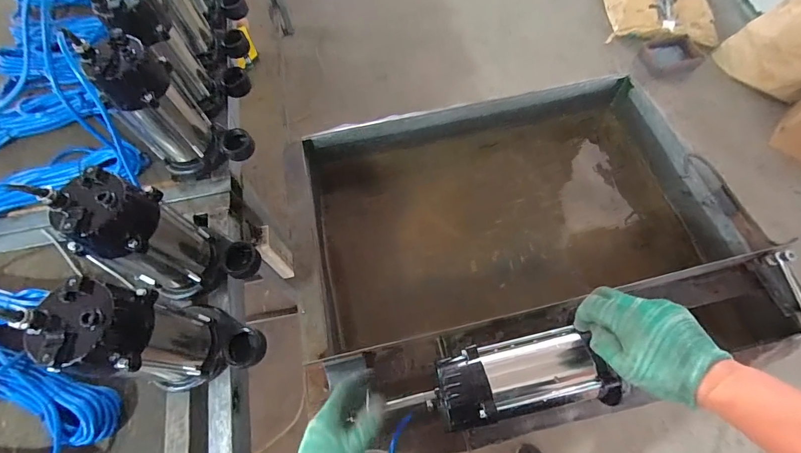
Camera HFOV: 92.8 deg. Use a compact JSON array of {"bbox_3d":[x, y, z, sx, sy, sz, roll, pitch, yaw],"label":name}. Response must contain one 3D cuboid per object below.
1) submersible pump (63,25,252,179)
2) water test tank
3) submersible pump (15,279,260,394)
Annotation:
[{"bbox_3d":[-0.363,-0.181,0.624,0.134,0.229,0.111,16,67,11],"label":"submersible pump"},{"bbox_3d":[0.178,-0.043,0.780,0.734,0.202,0.454,-13,65,-3],"label":"water test tank"},{"bbox_3d":[-0.287,0.128,0.478,0.138,0.240,0.107,-21,65,-6],"label":"submersible pump"}]

